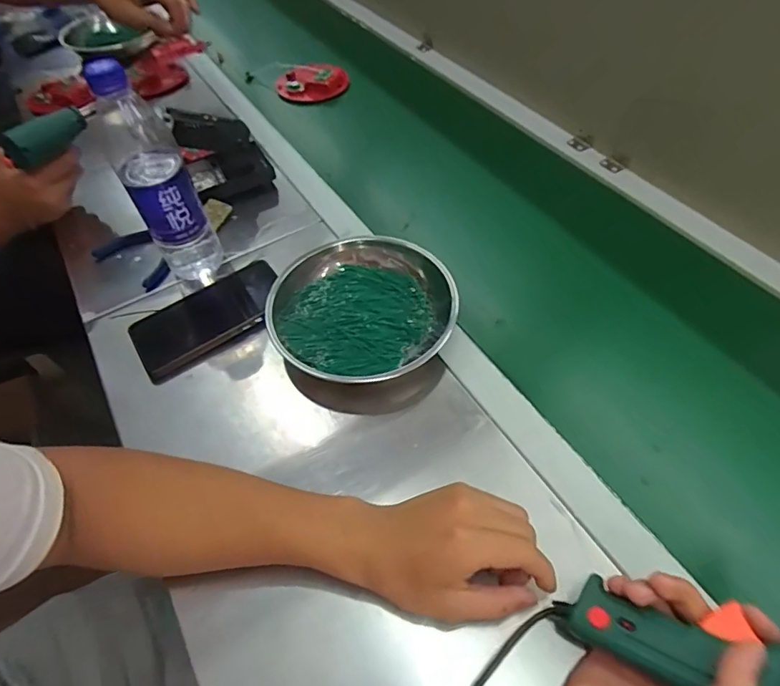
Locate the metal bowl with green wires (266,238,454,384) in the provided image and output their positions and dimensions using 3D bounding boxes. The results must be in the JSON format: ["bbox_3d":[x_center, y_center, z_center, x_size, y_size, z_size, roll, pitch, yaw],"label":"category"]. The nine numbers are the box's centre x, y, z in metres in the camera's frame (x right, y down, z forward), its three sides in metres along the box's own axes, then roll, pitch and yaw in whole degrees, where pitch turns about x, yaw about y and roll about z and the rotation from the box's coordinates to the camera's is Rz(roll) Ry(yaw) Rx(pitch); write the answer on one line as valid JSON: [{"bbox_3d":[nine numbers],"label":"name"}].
[{"bbox_3d":[-0.029,-0.034,0.505,0.177,0.050,0.185,-2,53,3],"label":"metal bowl with green wires"}]

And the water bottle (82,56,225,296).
[{"bbox_3d":[-0.237,-0.160,0.504,0.065,0.227,0.061,-26,56,-15],"label":"water bottle"}]

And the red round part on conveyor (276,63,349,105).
[{"bbox_3d":[-0.132,-0.442,0.835,0.118,0.023,0.095,-14,53,-6],"label":"red round part on conveyor"}]

